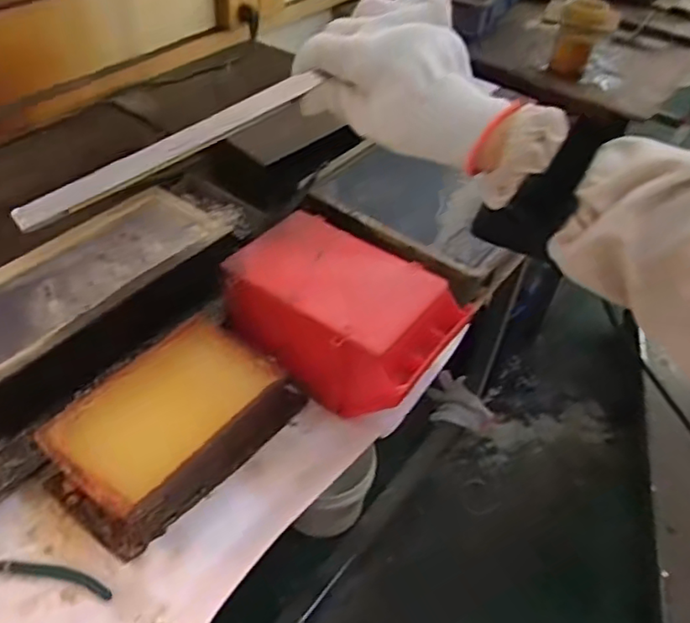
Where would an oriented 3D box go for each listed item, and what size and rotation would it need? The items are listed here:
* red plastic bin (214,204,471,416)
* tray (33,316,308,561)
[{"bbox_3d":[-0.005,0.005,0.664,0.235,0.108,0.154,28,49,21],"label":"red plastic bin"},{"bbox_3d":[-0.164,0.105,0.589,0.137,0.075,0.226,32,50,24],"label":"tray"}]

